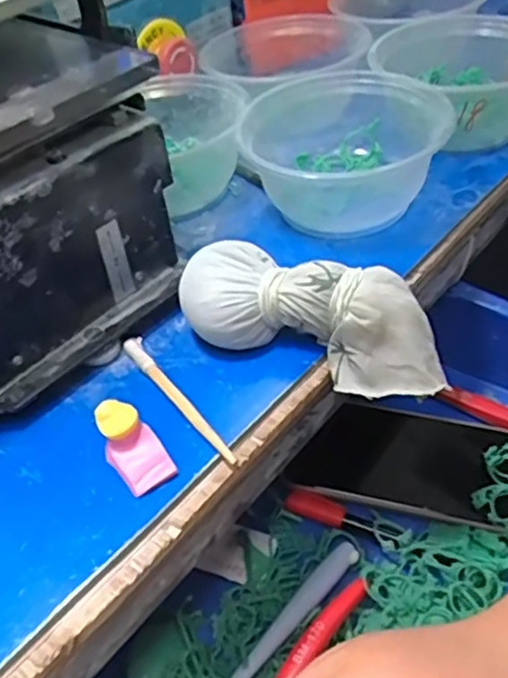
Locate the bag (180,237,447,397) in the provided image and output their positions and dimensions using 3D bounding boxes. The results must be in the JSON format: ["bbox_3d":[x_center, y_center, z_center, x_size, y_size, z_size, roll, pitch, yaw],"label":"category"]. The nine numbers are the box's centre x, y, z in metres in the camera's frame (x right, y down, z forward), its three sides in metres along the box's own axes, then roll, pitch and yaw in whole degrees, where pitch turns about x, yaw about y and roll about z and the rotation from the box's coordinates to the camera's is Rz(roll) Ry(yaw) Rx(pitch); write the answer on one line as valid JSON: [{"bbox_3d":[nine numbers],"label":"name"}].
[{"bbox_3d":[0.030,-0.014,0.355,0.139,0.049,0.045,19,48,9],"label":"bag"}]

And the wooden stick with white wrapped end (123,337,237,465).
[{"bbox_3d":[-0.042,0.029,0.349,0.010,0.008,0.104,-28,46,-20],"label":"wooden stick with white wrapped end"}]

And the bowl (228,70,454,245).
[{"bbox_3d":[0.060,-0.130,0.461,0.132,0.060,0.119,-3,43,5],"label":"bowl"}]

